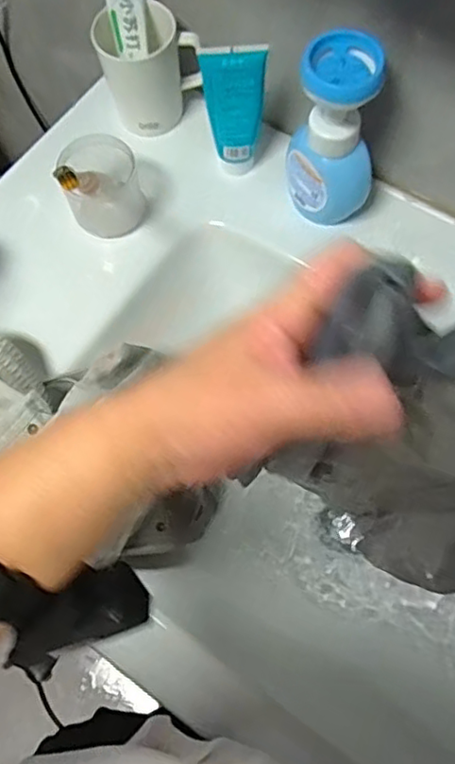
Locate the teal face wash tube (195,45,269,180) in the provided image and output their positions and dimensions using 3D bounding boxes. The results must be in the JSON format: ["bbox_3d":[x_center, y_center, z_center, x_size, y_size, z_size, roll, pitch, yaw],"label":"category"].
[{"bbox_3d":[0.008,-0.255,0.584,0.056,0.142,0.029,-1,70,1],"label":"teal face wash tube"}]

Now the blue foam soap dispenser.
[{"bbox_3d":[0.093,-0.215,0.534,0.064,0.157,0.072,-20,70,-6],"label":"blue foam soap dispenser"}]

